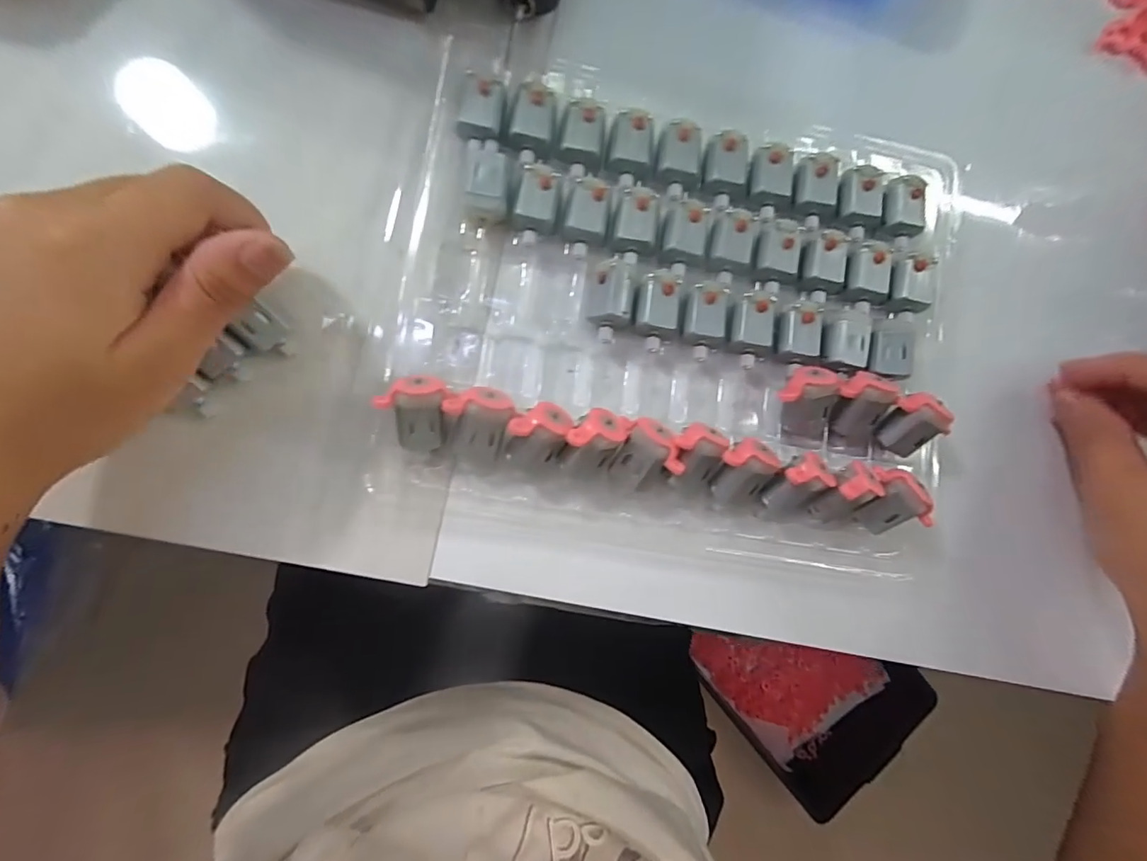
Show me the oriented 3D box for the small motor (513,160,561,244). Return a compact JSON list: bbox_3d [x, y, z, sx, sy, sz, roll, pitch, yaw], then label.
[{"bbox_3d":[-0.016,-0.098,0.214,0.017,0.013,0.031,8,85,-7],"label":"small motor"}]

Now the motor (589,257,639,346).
[{"bbox_3d":[0.017,-0.056,0.213,0.020,0.015,0.032,6,86,-7],"label":"motor"}]

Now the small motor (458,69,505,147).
[{"bbox_3d":[-0.039,-0.138,0.212,0.017,0.011,0.025,9,85,-7],"label":"small motor"}]

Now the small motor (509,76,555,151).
[{"bbox_3d":[-0.017,-0.137,0.214,0.018,0.012,0.026,4,86,-7],"label":"small motor"}]

